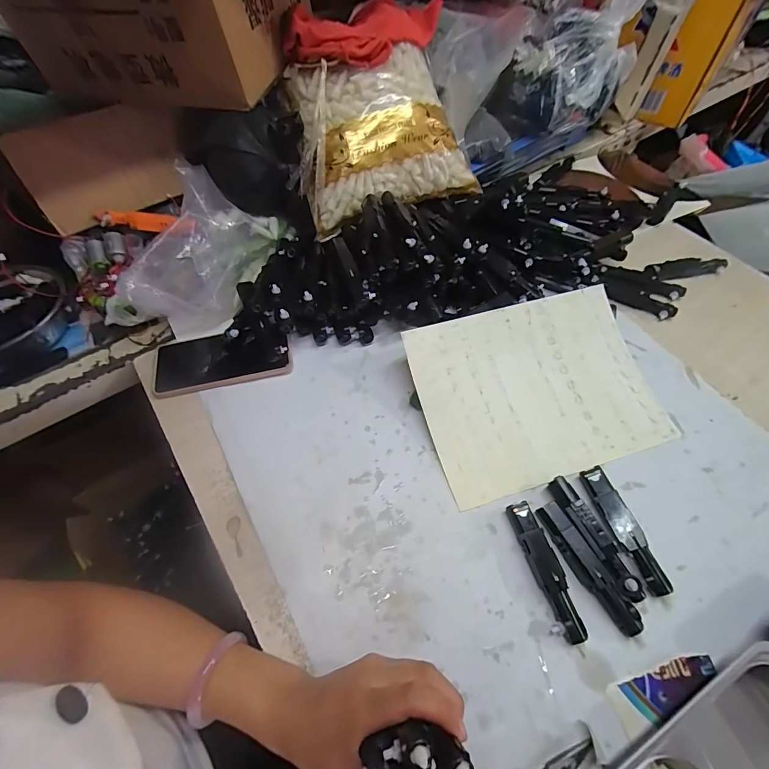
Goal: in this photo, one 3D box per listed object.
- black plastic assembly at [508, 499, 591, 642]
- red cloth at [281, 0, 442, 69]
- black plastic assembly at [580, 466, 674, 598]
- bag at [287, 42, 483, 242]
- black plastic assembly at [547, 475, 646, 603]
[{"bbox_3d":[0.149,0.171,0.353,0.027,0.013,0.118,-12,59,-7],"label":"black plastic assembly"},{"bbox_3d":[-0.027,-0.465,0.490,0.128,0.044,0.199,29,64,16],"label":"red cloth"},{"bbox_3d":[0.230,0.139,0.368,0.023,0.021,0.118,-13,59,-7],"label":"black plastic assembly"},{"bbox_3d":[-0.013,-0.332,0.514,0.233,0.137,0.172,-22,62,-13],"label":"bag"},{"bbox_3d":[0.200,0.144,0.363,0.023,0.015,0.117,-21,60,-12],"label":"black plastic assembly"}]

